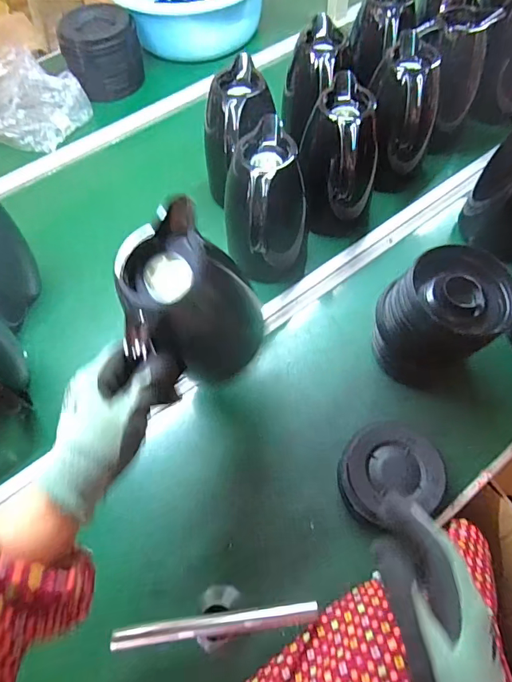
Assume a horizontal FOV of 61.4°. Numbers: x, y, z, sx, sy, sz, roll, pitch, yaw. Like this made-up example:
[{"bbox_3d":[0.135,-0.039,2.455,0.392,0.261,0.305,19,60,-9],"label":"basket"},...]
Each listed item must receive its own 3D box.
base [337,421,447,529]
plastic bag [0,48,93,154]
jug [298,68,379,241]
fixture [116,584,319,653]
[{"bbox_3d":[0.159,0.154,0.516,0.116,0.032,0.109,-1,61,2],"label":"base"},{"bbox_3d":[-0.486,-0.496,0.879,0.278,0.075,0.196,27,66,16],"label":"plastic bag"},{"bbox_3d":[0.131,-0.265,0.665,0.122,0.191,0.156,11,62,8],"label":"jug"},{"bbox_3d":[-0.035,0.283,0.448,0.201,0.072,0.049,-7,61,-1],"label":"fixture"}]

